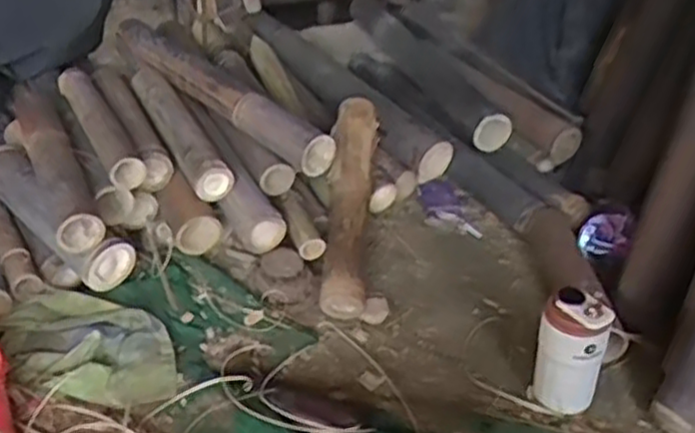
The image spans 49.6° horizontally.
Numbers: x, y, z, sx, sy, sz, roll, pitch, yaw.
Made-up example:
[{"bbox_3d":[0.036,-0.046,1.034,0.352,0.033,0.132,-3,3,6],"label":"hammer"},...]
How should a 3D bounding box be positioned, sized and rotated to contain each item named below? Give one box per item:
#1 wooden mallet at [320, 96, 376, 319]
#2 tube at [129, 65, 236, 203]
[{"bbox_3d":[0.005,-0.029,1.126,0.066,0.054,0.376,4,59,0],"label":"wooden mallet"},{"bbox_3d":[-0.269,-0.142,1.175,0.062,0.063,0.331,-18,41,-27],"label":"tube"}]

